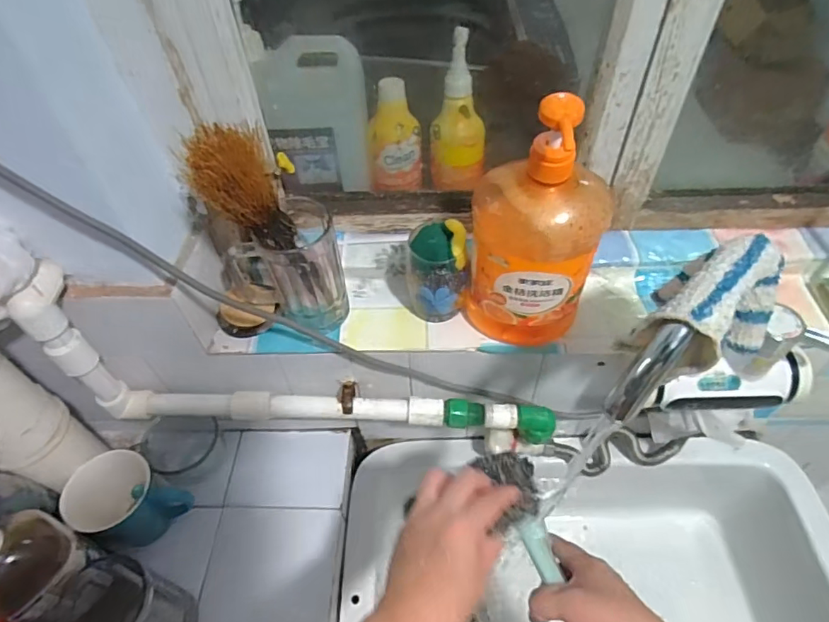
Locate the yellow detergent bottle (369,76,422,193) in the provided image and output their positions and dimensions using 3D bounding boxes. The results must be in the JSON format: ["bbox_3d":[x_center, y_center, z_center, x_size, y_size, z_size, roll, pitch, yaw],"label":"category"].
[{"bbox_3d":[-0.020,-0.204,0.612,0.062,0.115,0.053,10,52,11],"label":"yellow detergent bottle"}]

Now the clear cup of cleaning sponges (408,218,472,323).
[{"bbox_3d":[0.027,-0.038,0.556,0.063,0.109,0.054,0,50,2],"label":"clear cup of cleaning sponges"}]

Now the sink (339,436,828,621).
[{"bbox_3d":[0.218,0.391,0.710,0.597,0.269,0.405,0,50,3],"label":"sink"}]

